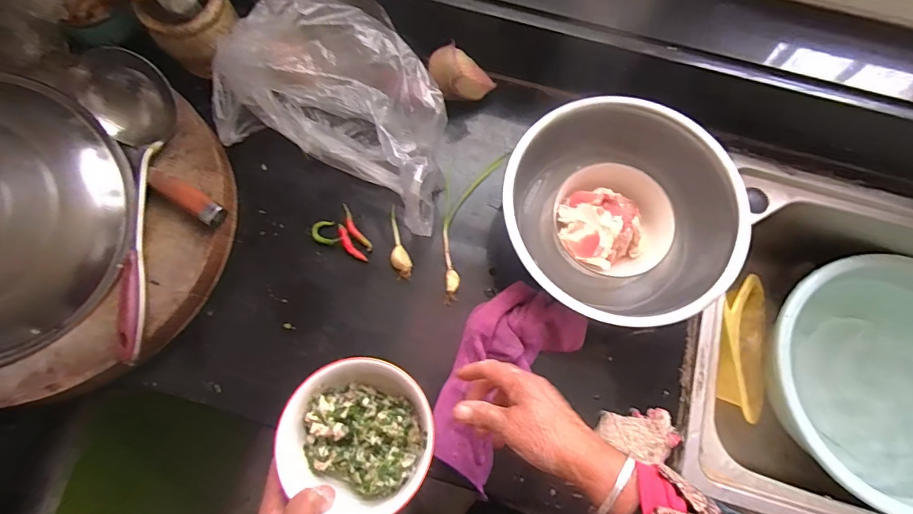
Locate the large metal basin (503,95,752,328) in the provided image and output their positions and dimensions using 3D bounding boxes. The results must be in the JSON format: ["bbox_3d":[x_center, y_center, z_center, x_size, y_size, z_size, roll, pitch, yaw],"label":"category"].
[{"bbox_3d":[0.184,-0.046,0.524,0.257,0.103,0.237,1,77,-6],"label":"large metal basin"}]

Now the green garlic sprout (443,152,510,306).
[{"bbox_3d":[0.007,-0.050,0.567,0.065,0.013,0.220,16,73,3],"label":"green garlic sprout"}]

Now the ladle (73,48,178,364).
[{"bbox_3d":[-0.347,-0.062,0.480,0.098,0.064,0.338,-14,79,-9],"label":"ladle"}]

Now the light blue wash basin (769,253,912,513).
[{"bbox_3d":[0.634,0.189,0.667,0.346,0.154,0.345,1,77,-6],"label":"light blue wash basin"}]

